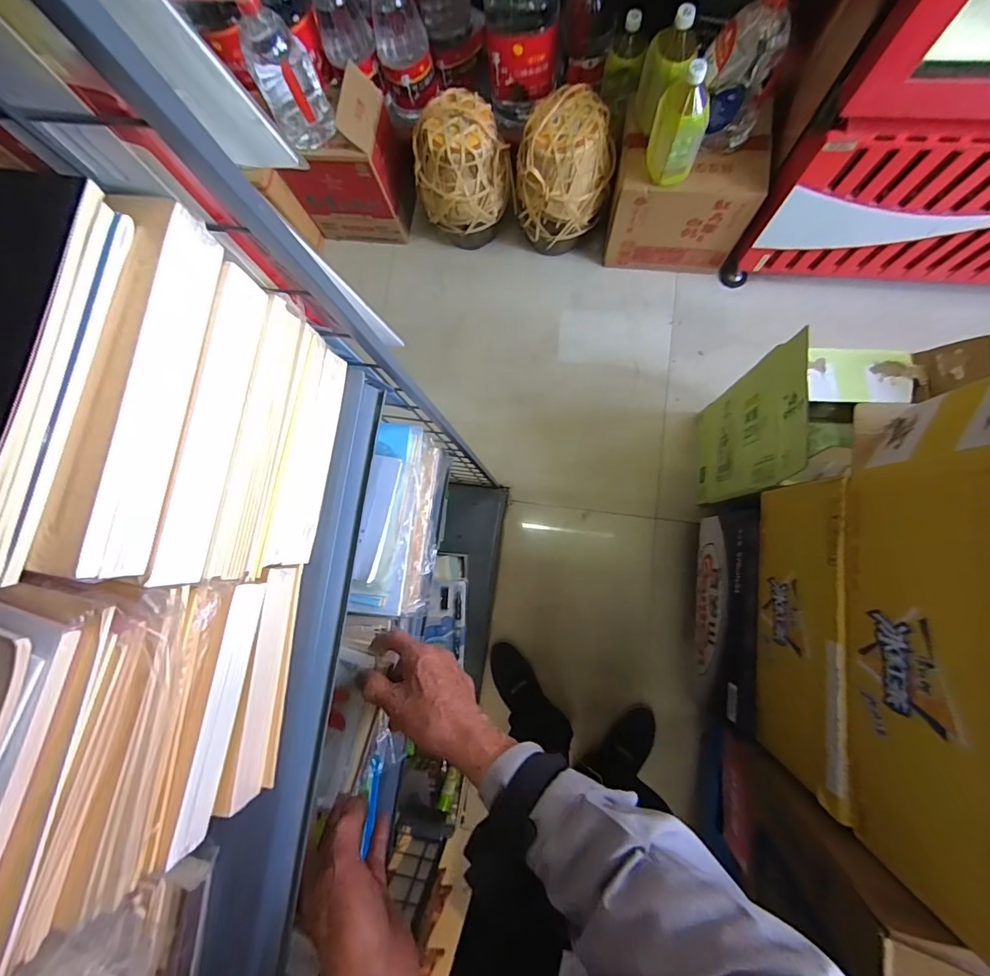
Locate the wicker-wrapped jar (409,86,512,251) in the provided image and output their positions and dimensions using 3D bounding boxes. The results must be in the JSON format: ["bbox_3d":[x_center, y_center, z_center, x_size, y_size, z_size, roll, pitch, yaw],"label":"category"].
[{"bbox_3d":[-0.074,-0.744,1.090,0.219,0.318,0.177,-16,82,3],"label":"wicker-wrapped jar"}]

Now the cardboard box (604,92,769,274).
[{"bbox_3d":[0.435,-0.685,1.061,0.303,0.294,0.178,7,83,6],"label":"cardboard box"}]

